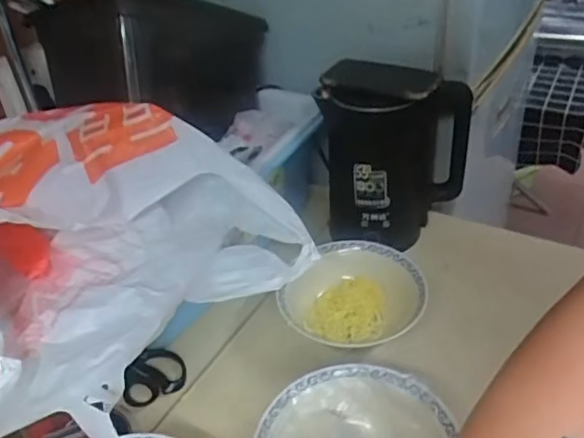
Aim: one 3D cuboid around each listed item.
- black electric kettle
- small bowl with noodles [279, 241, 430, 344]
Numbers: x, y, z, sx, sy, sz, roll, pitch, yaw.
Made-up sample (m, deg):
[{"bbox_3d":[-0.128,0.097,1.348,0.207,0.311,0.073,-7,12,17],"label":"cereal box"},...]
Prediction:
[{"bbox_3d":[0.150,-0.108,0.849,0.179,0.242,0.156,-15,38,-13],"label":"black electric kettle"},{"bbox_3d":[0.072,0.097,0.745,0.175,0.063,0.150,-8,37,-5],"label":"small bowl with noodles"}]

